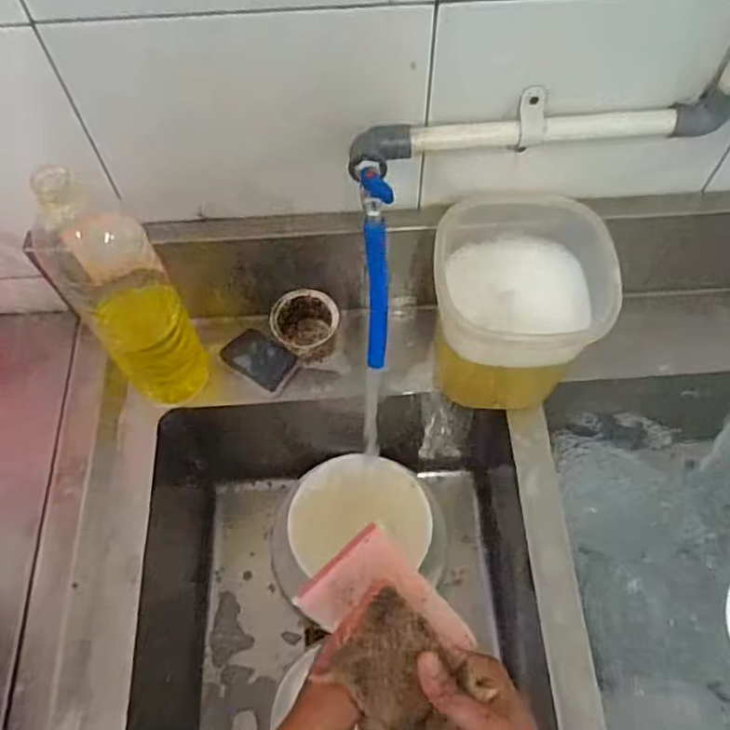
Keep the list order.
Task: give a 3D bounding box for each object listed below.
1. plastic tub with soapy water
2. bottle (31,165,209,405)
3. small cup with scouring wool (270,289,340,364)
[{"bbox_3d":[0.147,-0.064,0.650,0.156,0.180,0.158,-1,61,1],"label":"plastic tub with soapy water"},{"bbox_3d":[-0.215,-0.053,0.584,0.081,0.308,0.070,-36,66,-17],"label":"bottle"},{"bbox_3d":[-0.068,-0.041,0.728,0.074,0.055,0.074,-1,61,1],"label":"small cup with scouring wool"}]

